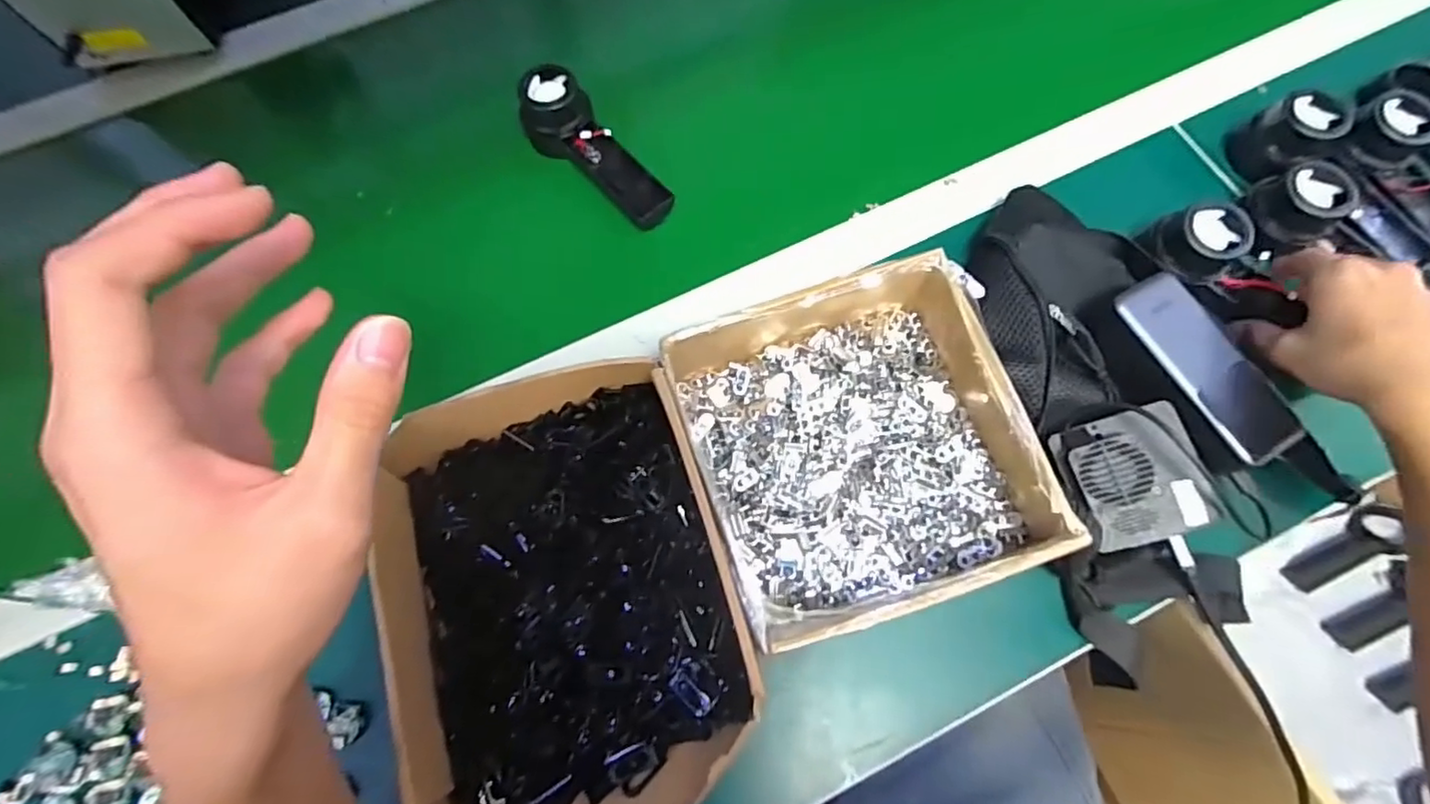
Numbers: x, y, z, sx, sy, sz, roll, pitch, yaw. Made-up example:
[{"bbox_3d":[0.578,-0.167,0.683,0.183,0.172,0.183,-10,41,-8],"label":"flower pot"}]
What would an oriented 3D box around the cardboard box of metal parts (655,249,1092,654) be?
[{"bbox_3d":[0.086,0.026,0.388,0.193,0.067,0.193,-17,71,-5],"label":"cardboard box of metal parts"}]

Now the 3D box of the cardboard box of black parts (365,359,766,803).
[{"bbox_3d":[-0.096,0.114,0.361,0.209,0.065,0.265,-20,74,-6],"label":"cardboard box of black parts"}]

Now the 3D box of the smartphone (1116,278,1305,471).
[{"bbox_3d":[0.310,-0.022,0.389,0.054,0.014,0.127,-28,72,-8],"label":"smartphone"}]

